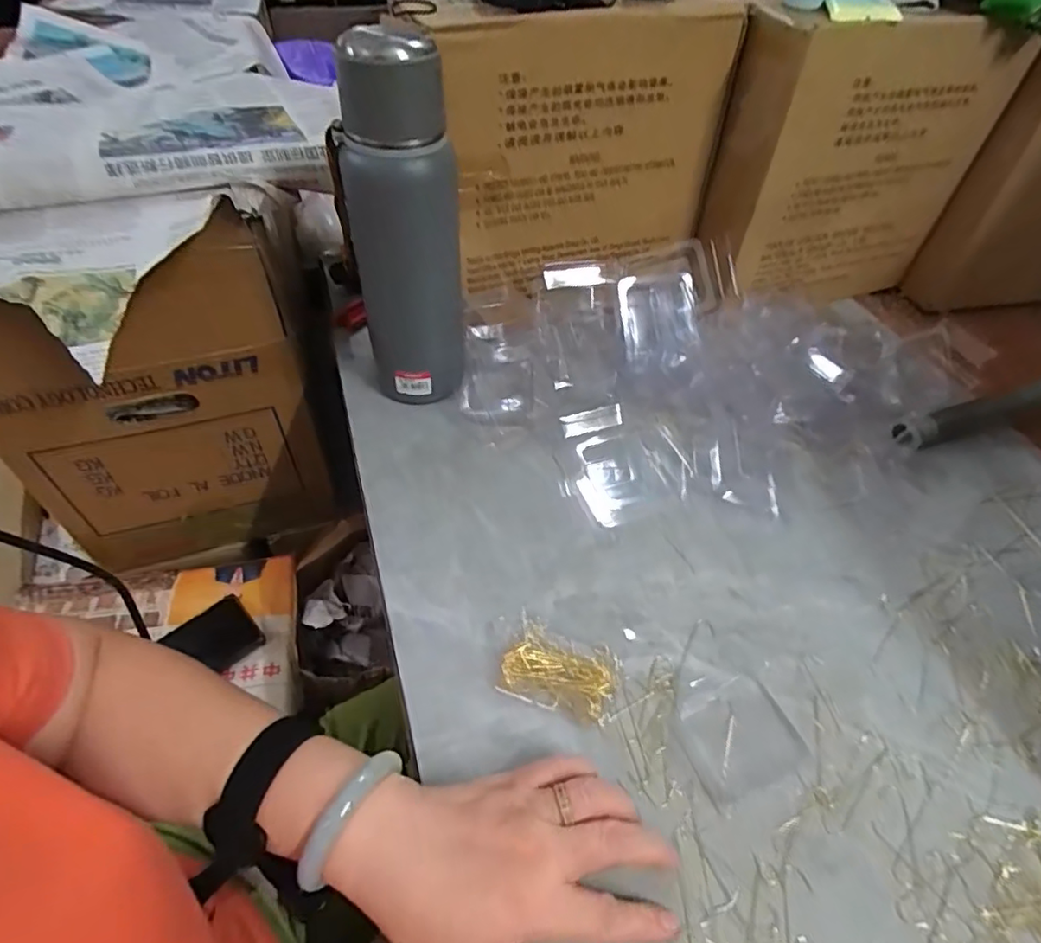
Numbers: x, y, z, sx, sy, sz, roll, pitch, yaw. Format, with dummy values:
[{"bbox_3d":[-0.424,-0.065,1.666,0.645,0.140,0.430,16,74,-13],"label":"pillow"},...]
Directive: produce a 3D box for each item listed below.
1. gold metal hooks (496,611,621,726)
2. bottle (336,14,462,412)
[{"bbox_3d":[0.026,0.127,0.372,0.071,0.016,0.053,19,50,12],"label":"gold metal hooks"},{"bbox_3d":[-0.090,-0.174,0.458,0.081,0.271,0.074,-10,50,-12],"label":"bottle"}]

